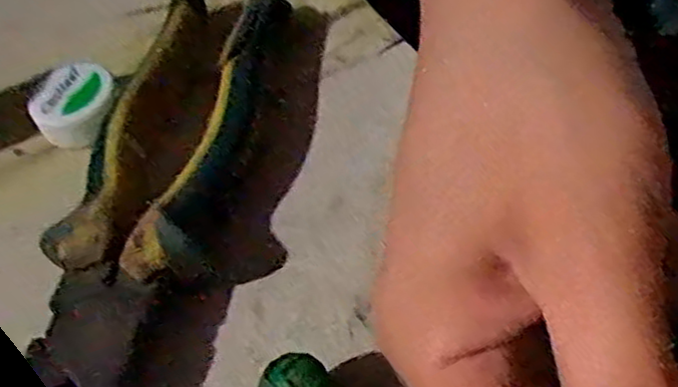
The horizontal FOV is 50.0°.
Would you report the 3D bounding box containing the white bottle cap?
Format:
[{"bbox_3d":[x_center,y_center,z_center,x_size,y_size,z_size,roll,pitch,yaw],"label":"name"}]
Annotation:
[{"bbox_3d":[-0.097,-0.033,0.266,0.029,0.016,0.028,-5,52,6],"label":"white bottle cap"}]

